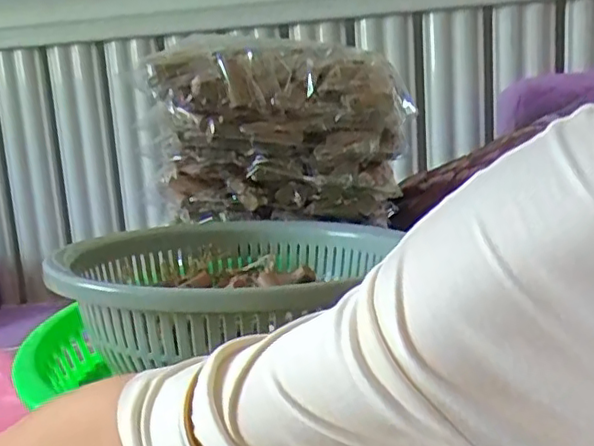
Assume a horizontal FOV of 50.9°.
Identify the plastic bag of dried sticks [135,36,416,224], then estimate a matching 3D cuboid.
[{"bbox_3d":[-0.026,-0.094,0.640,0.249,0.179,0.109,-5,10,-4],"label":"plastic bag of dried sticks"}]

